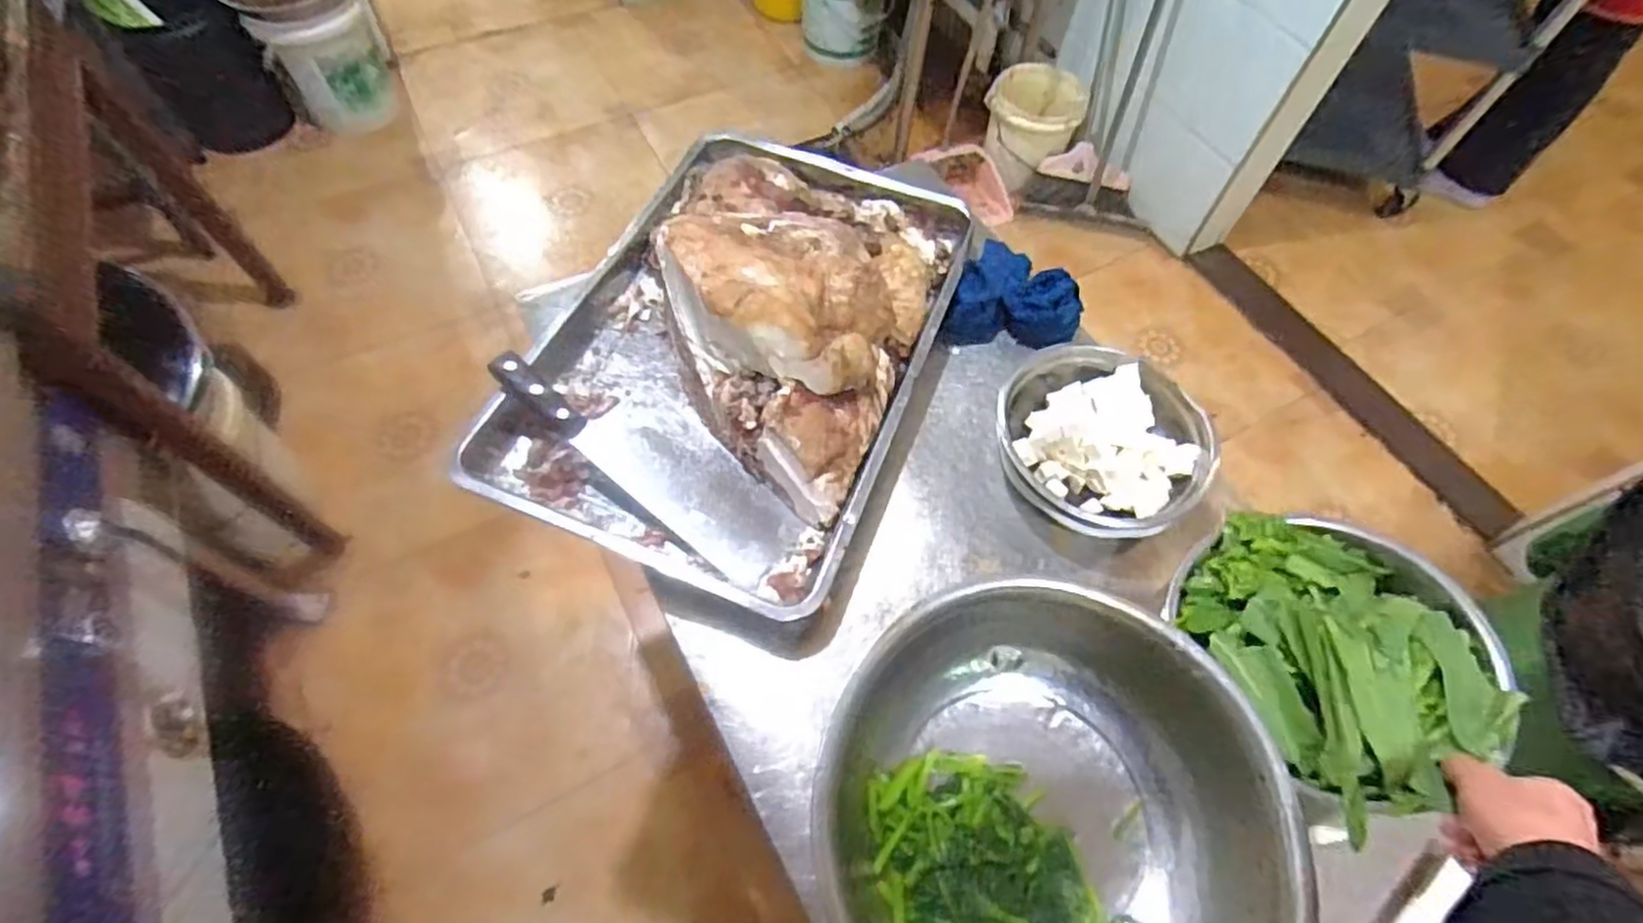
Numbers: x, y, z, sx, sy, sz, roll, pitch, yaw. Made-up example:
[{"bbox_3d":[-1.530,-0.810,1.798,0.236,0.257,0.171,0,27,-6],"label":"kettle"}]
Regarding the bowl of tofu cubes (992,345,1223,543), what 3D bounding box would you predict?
[{"bbox_3d":[0.292,-0.023,0.754,0.213,0.057,0.203,1,61,-2],"label":"bowl of tofu cubes"}]

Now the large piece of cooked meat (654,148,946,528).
[{"bbox_3d":[-0.044,-0.184,0.763,0.290,0.135,0.423,15,61,6],"label":"large piece of cooked meat"}]

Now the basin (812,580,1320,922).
[{"bbox_3d":[0.167,0.273,0.547,0.327,0.113,0.327,1,61,-2],"label":"basin"}]

